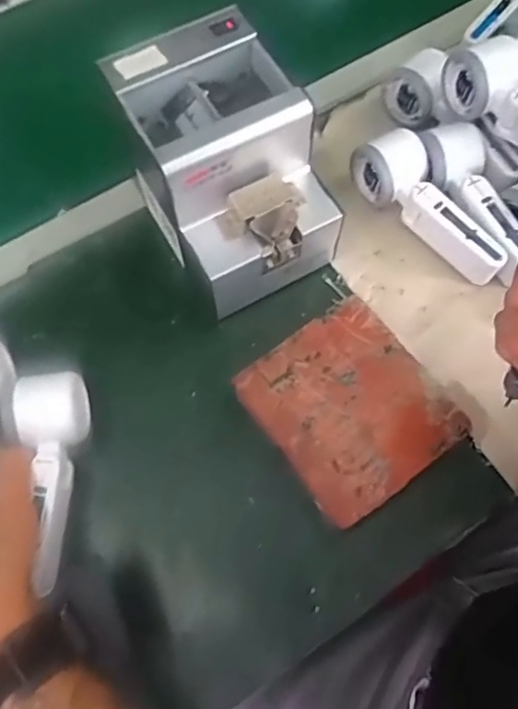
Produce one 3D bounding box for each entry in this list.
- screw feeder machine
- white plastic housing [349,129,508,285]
[{"bbox_3d":[-0.023,-0.149,0.466,0.123,0.140,0.184,-28,71,-9],"label":"screw feeder machine"},{"bbox_3d":[0.155,-0.133,0.511,0.050,0.052,0.161,-32,72,-10],"label":"white plastic housing"}]

